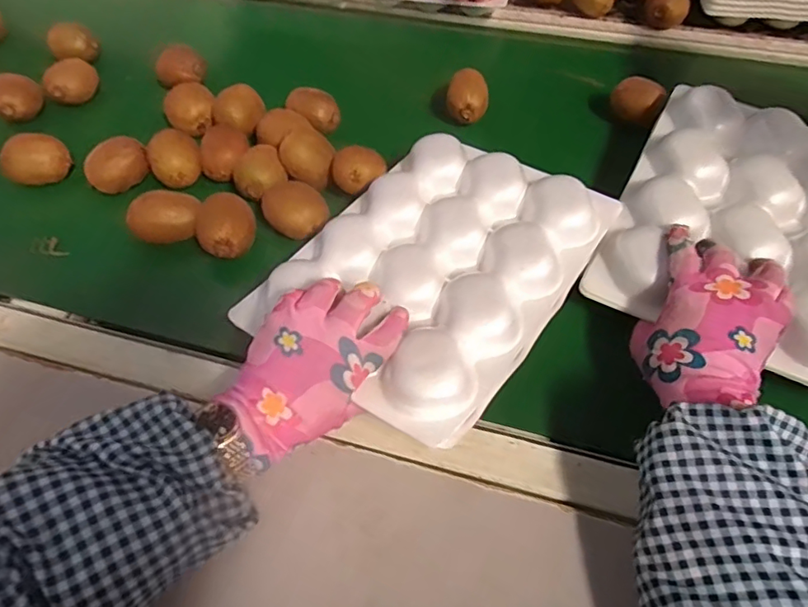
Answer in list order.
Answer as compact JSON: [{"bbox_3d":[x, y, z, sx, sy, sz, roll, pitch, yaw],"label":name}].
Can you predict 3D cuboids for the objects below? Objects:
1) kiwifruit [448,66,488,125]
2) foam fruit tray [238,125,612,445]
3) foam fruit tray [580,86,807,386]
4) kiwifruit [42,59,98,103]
[{"bbox_3d":[0.075,-0.238,0.637,0.053,0.038,0.076,3,52,5],"label":"kiwifruit"},{"bbox_3d":[0.024,-0.040,0.461,0.214,0.036,0.279,29,59,23],"label":"foam fruit tray"},{"bbox_3d":[0.307,-0.077,0.480,0.214,0.055,0.268,23,56,19],"label":"foam fruit tray"},{"bbox_3d":[-0.414,-0.273,0.674,0.061,0.040,0.052,-31,57,-20],"label":"kiwifruit"}]

